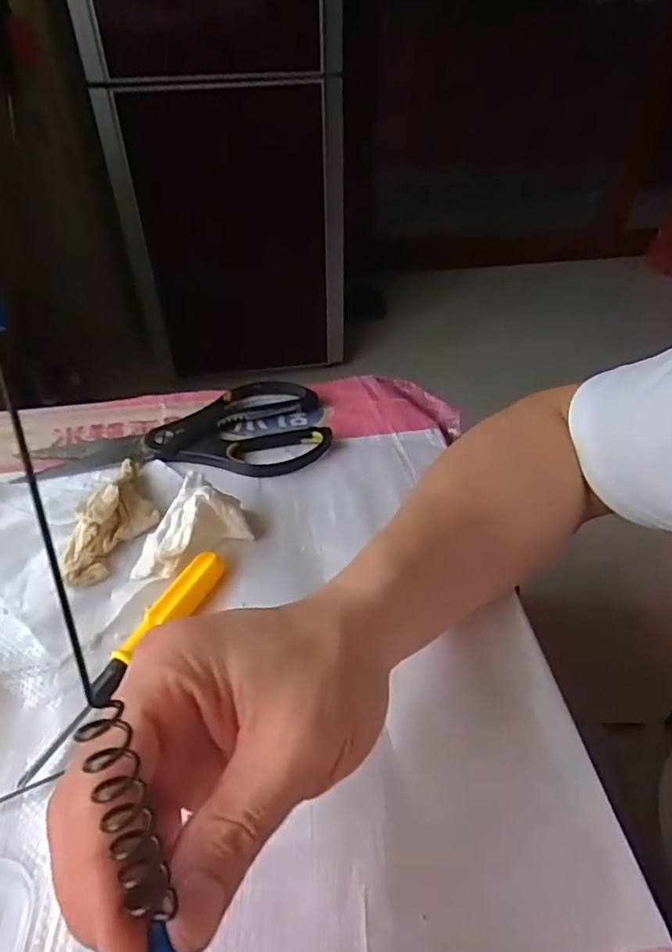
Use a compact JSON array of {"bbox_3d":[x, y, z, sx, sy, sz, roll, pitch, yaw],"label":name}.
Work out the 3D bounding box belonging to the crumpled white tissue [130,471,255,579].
[{"bbox_3d":[-0.091,0.030,0.369,0.071,0.039,0.035,-24,48,-23],"label":"crumpled white tissue"}]

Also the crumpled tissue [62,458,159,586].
[{"bbox_3d":[-0.135,0.023,0.379,0.037,0.026,0.098,6,43,7],"label":"crumpled tissue"}]

